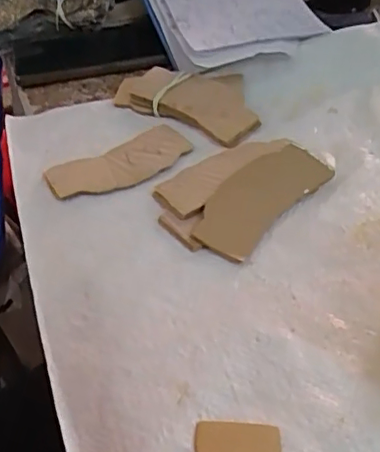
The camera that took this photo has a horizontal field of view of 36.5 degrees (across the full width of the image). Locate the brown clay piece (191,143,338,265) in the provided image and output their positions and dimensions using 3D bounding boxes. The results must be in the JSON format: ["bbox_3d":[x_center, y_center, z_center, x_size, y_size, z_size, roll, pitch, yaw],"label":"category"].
[{"bbox_3d":[0.045,-0.020,0.391,0.050,0.020,0.105,29,52,31],"label":"brown clay piece"}]

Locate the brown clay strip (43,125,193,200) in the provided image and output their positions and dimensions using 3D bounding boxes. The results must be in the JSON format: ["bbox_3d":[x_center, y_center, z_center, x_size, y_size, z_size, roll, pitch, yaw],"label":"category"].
[{"bbox_3d":[-0.051,-0.048,0.434,0.110,0.007,0.051,-26,47,-21],"label":"brown clay strip"}]

